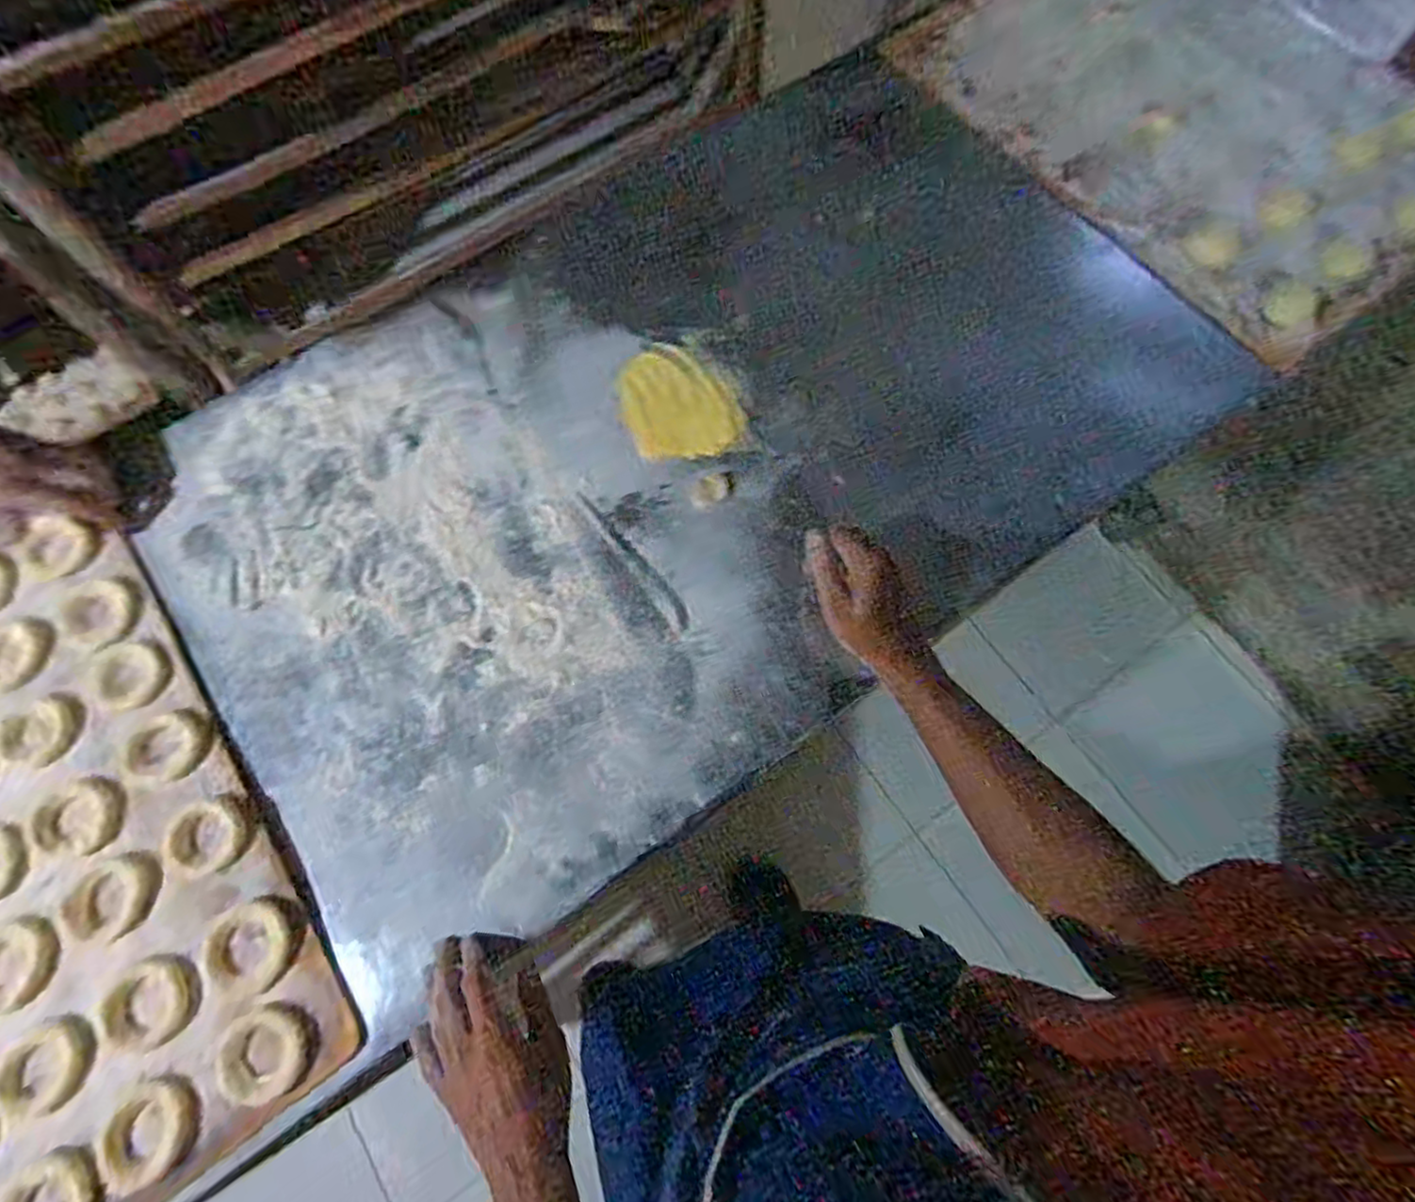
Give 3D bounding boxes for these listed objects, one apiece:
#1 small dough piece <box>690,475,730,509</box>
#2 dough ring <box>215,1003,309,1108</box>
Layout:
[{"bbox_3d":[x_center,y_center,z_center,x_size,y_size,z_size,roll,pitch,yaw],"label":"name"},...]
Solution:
[{"bbox_3d":[0.002,-0.103,0.640,0.035,0.011,0.028,-21,73,-6],"label":"small dough piece"},{"bbox_3d":[-0.328,0.333,0.498,0.064,0.009,0.060,-12,72,-3],"label":"dough ring"}]

